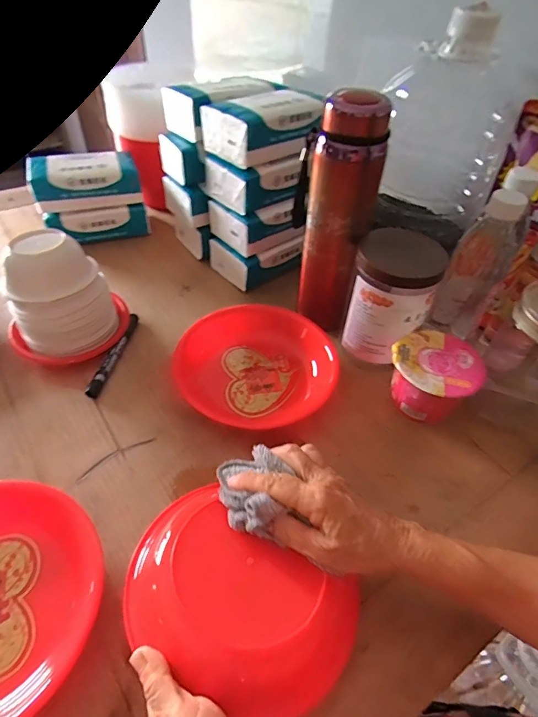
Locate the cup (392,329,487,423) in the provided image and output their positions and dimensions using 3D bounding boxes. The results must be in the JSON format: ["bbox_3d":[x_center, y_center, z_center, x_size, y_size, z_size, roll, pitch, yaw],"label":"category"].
[{"bbox_3d":[0.185,0.025,0.498,0.091,0.068,0.092,2,48,-2],"label":"cup"}]

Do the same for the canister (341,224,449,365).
[{"bbox_3d":[0.142,-0.066,0.517,0.089,0.155,0.084,18,50,12],"label":"canister"}]

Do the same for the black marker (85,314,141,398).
[{"bbox_3d":[-0.194,-0.007,0.543,0.015,0.016,0.135,9,49,5],"label":"black marker"}]

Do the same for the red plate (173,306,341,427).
[{"bbox_3d":[-0.014,0.007,0.521,0.190,0.049,0.161,-1,49,-4],"label":"red plate"}]

